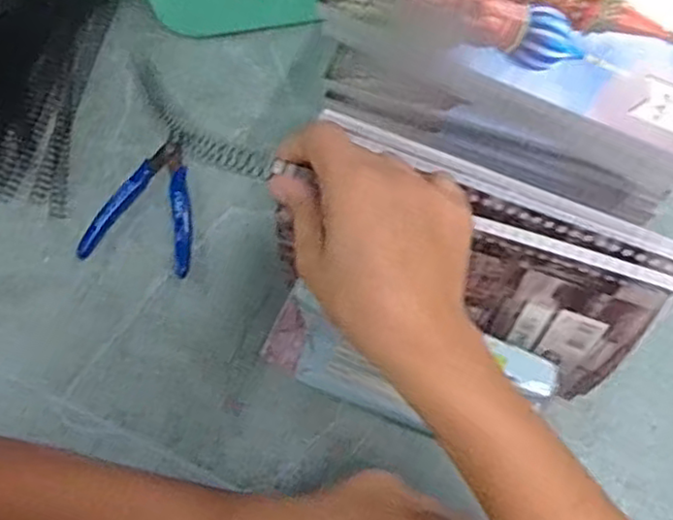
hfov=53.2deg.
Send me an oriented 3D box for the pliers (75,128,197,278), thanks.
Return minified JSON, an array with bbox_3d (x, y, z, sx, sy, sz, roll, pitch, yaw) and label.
[{"bbox_3d":[-0.143,-0.048,0.521,0.084,0.011,0.113,9,68,6],"label":"pliers"}]

